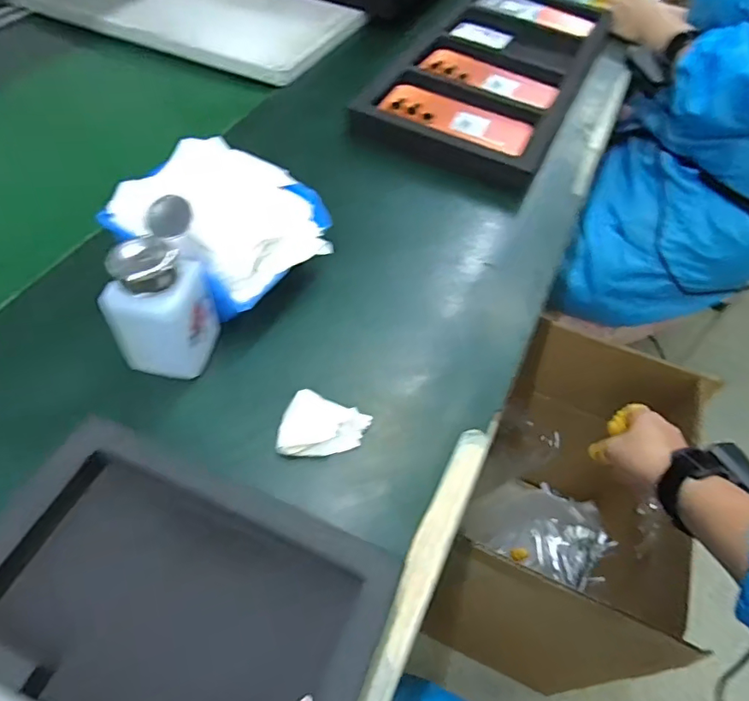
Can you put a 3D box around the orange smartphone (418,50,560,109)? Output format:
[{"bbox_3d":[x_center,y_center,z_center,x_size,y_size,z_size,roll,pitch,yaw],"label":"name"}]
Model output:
[{"bbox_3d":[0.148,-0.351,0.668,0.176,0.010,0.062,26,55,14],"label":"orange smartphone"}]

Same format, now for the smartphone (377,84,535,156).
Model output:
[{"bbox_3d":[0.093,-0.270,0.600,0.178,0.007,0.072,22,55,12],"label":"smartphone"}]

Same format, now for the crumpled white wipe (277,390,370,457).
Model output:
[{"bbox_3d":[-0.037,0.055,0.364,0.057,0.020,0.050,18,54,9],"label":"crumpled white wipe"}]

